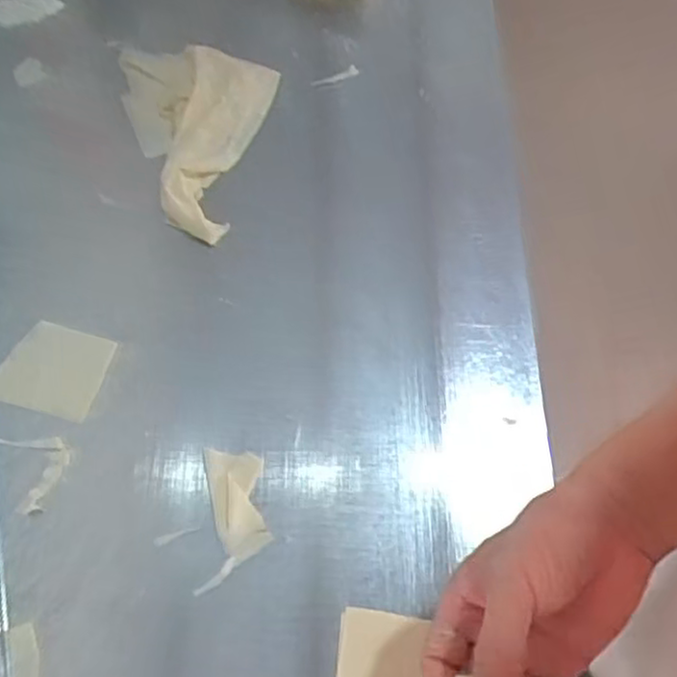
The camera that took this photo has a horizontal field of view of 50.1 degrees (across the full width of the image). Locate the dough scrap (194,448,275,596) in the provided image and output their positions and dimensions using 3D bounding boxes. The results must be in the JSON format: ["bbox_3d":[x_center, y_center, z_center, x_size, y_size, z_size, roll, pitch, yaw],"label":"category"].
[{"bbox_3d":[-0.080,0.138,0.560,0.050,0.006,0.103,-4,66,-2],"label":"dough scrap"}]

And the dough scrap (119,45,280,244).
[{"bbox_3d":[-0.153,-0.195,0.694,0.149,0.021,0.200,8,66,3],"label":"dough scrap"}]

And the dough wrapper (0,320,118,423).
[{"bbox_3d":[-0.239,0.025,0.610,0.084,0.004,0.075,16,63,4],"label":"dough wrapper"}]

